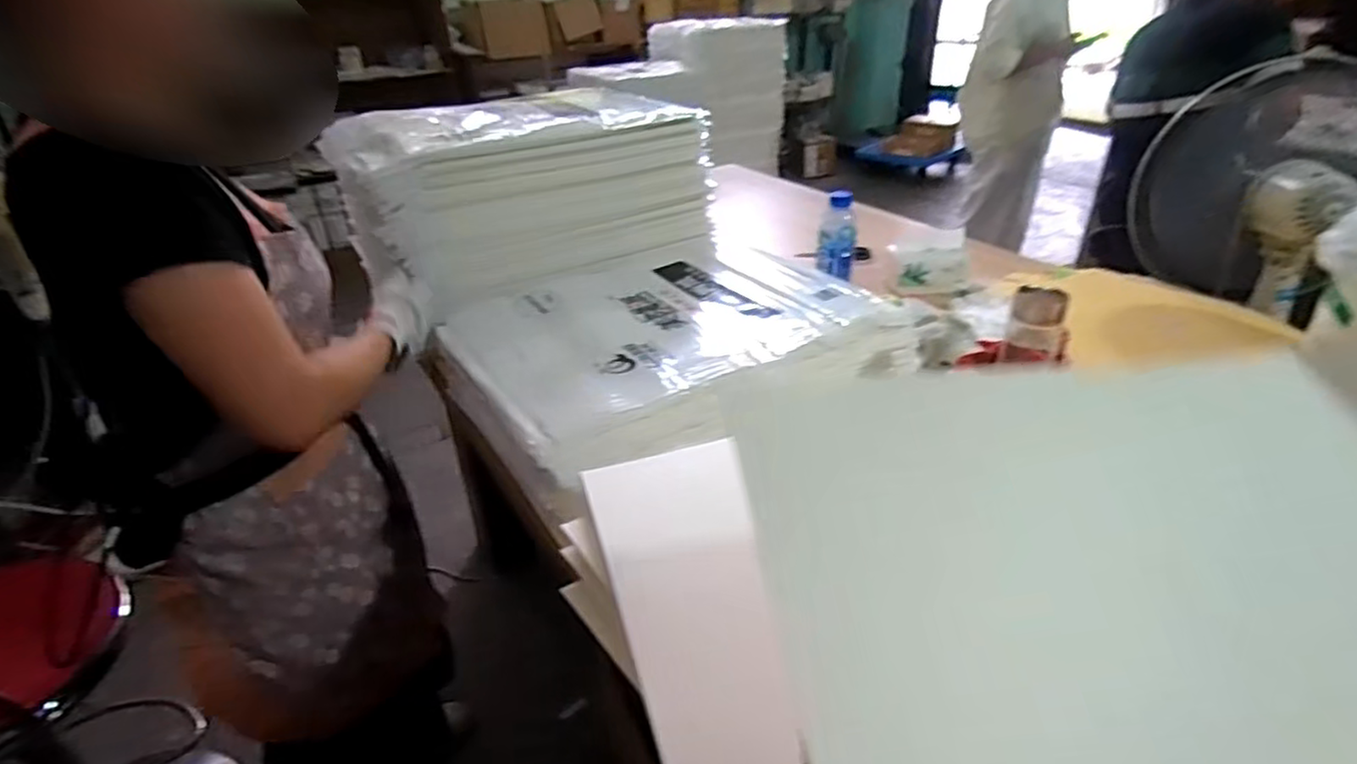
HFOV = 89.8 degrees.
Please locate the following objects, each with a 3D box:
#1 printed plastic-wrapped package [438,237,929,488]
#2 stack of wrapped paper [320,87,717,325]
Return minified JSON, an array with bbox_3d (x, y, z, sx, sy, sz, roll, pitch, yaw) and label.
[{"bbox_3d":[-0.012,-0.094,1.091,0.652,0.071,0.523,-21,36,-29],"label":"printed plastic-wrapped package"},{"bbox_3d":[-0.275,-0.379,1.286,0.640,0.256,0.340,-23,37,-30],"label":"stack of wrapped paper"}]

